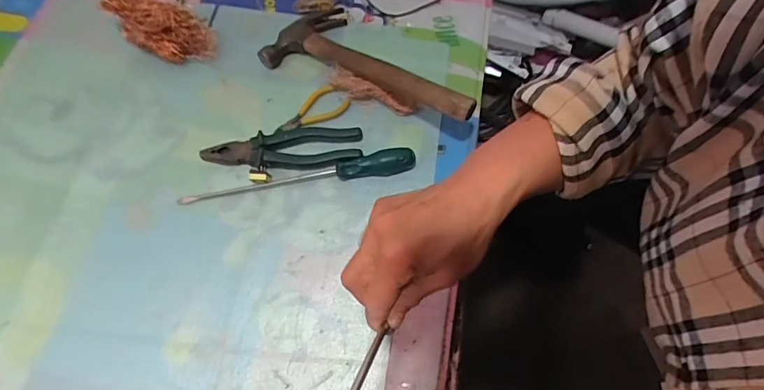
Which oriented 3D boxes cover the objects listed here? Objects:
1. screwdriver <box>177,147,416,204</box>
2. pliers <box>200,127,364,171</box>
[{"bbox_3d":[-0.100,-0.023,0.552,0.278,0.023,0.026,-9,69,-3],"label":"screwdriver"},{"bbox_3d":[-0.121,-0.056,0.569,0.187,0.016,0.056,-4,69,-1],"label":"pliers"}]

